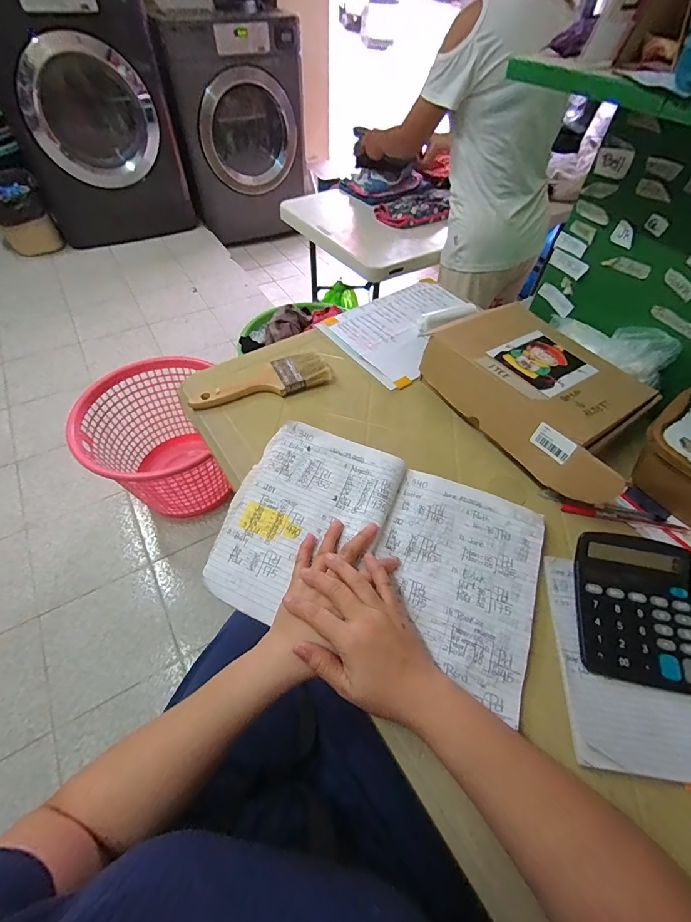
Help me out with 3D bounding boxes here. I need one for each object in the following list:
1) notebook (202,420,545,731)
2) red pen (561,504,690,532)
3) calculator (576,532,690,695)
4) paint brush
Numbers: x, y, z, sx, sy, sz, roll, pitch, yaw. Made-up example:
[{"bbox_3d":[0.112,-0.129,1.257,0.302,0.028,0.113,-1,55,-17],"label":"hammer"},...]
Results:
[{"bbox_3d":[0.033,0.100,0.462,0.367,0.018,0.236,19,61,13],"label":"notebook"},{"bbox_3d":[0.357,0.073,0.498,0.151,0.006,0.012,11,55,5],"label":"red pen"},{"bbox_3d":[0.309,0.152,0.405,0.114,0.037,0.139,11,55,5],"label":"calculator"},{"bbox_3d":[-0.132,-0.120,0.612,0.213,0.023,0.067,-23,59,-18],"label":"paint brush"}]

